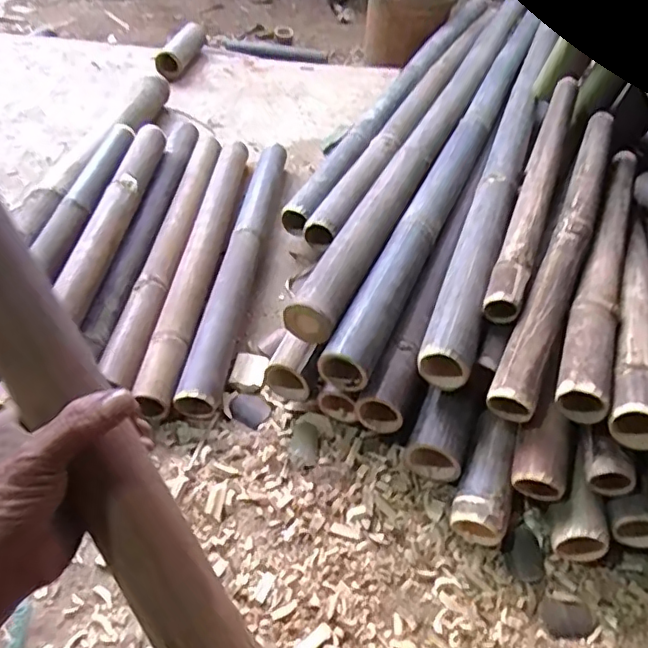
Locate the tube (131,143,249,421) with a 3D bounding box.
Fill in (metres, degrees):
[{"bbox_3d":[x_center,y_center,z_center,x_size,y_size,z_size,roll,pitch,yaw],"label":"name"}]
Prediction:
[{"bbox_3d":[-0.200,-0.123,0.970,0.060,0.055,0.645,4,45,2],"label":"tube"}]

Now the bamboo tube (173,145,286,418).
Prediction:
[{"bbox_3d":[-0.135,-0.116,0.967,0.060,0.056,0.634,5,45,3],"label":"bamboo tube"}]

